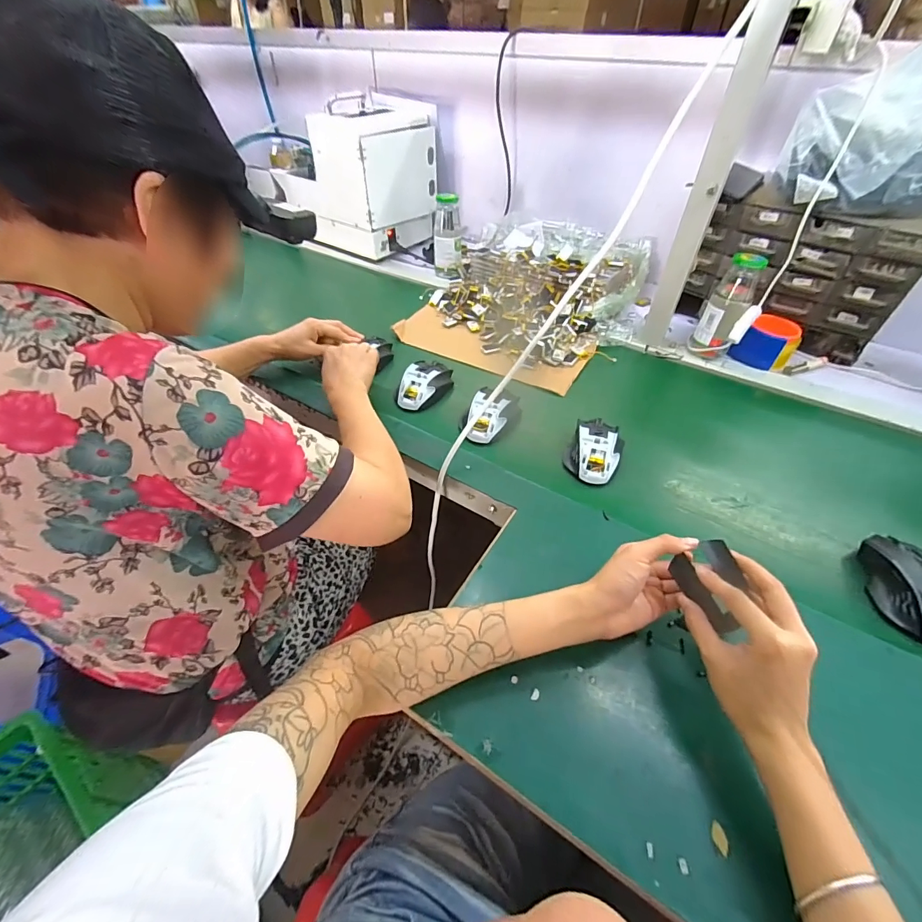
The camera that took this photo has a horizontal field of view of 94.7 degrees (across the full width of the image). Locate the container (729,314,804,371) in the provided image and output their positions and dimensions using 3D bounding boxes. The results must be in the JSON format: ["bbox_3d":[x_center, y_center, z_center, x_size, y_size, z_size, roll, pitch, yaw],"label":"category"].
[{"bbox_3d":[0.541,-0.209,0.749,0.087,0.063,0.083,-34,55,-26],"label":"container"}]

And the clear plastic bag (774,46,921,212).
[{"bbox_3d":[0.609,-0.461,0.612,0.220,0.163,0.149,34,57,28],"label":"clear plastic bag"}]

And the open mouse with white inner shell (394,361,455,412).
[{"bbox_3d":[-0.058,-0.127,0.696,0.072,0.040,0.111,16,50,16],"label":"open mouse with white inner shell"}]

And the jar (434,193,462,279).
[{"bbox_3d":[-0.030,-0.503,0.961,0.064,0.160,0.077,-2,48,0],"label":"jar"}]

